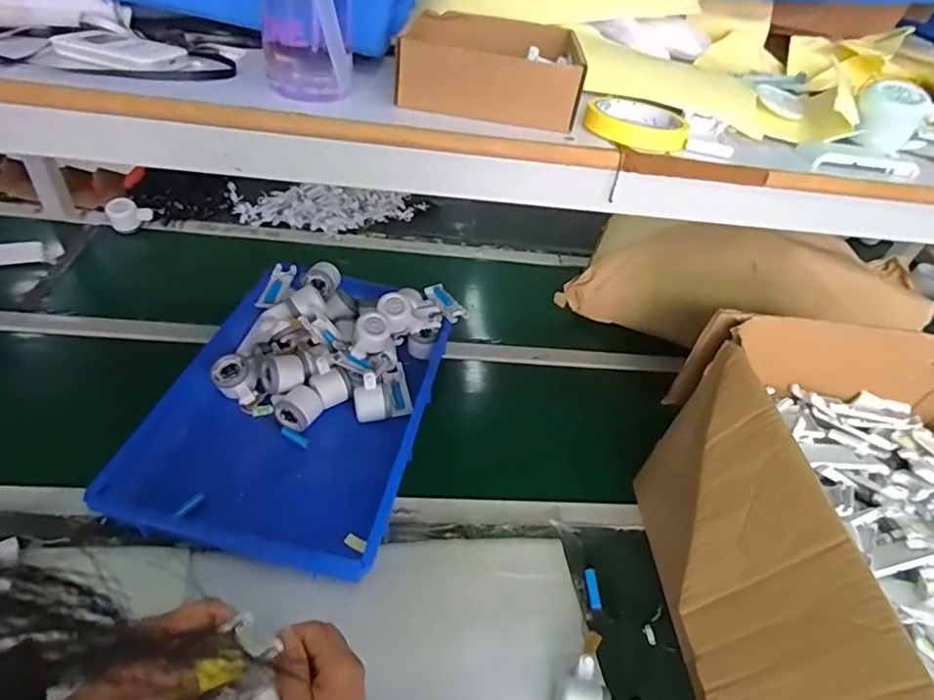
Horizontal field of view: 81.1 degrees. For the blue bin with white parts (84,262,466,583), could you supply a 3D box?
[{"bbox_3d":[-0.249,0.067,0.871,0.368,0.114,0.530,13,43,2],"label":"blue bin with white parts"}]

